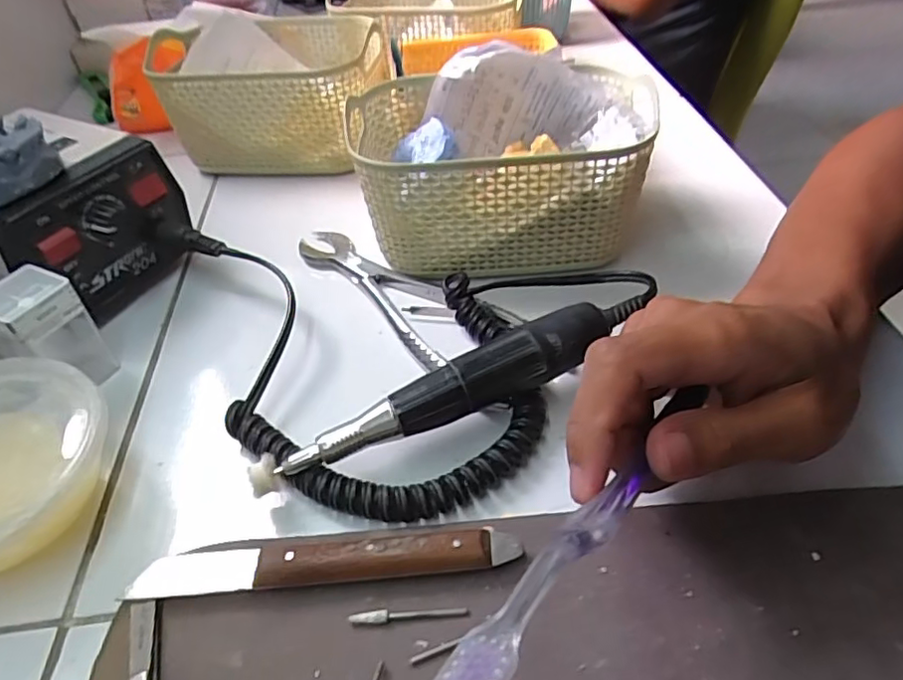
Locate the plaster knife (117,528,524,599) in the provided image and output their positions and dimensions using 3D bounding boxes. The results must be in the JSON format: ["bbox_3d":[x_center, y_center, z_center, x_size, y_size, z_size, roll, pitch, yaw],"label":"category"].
[{"bbox_3d":[-0.050,0.087,0.239,0.149,0.014,0.018,-4,44,1],"label":"plaster knife"}]

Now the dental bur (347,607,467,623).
[{"bbox_3d":[-0.016,0.102,0.228,0.044,0.004,0.005,-4,44,1],"label":"dental bur"}]

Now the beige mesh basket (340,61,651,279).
[{"bbox_3d":[0.031,-0.101,0.372,0.165,0.086,0.113,-1,44,4],"label":"beige mesh basket"}]

